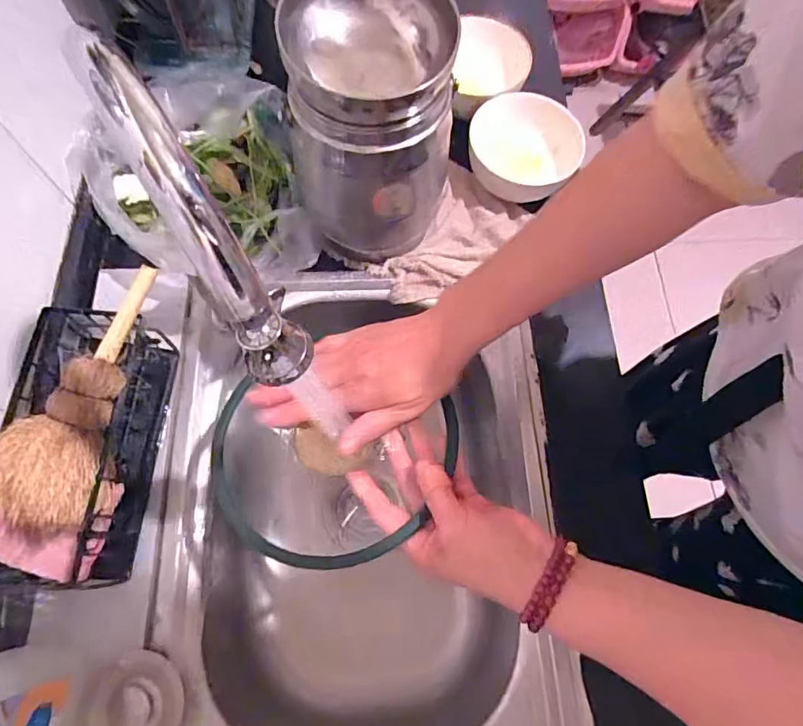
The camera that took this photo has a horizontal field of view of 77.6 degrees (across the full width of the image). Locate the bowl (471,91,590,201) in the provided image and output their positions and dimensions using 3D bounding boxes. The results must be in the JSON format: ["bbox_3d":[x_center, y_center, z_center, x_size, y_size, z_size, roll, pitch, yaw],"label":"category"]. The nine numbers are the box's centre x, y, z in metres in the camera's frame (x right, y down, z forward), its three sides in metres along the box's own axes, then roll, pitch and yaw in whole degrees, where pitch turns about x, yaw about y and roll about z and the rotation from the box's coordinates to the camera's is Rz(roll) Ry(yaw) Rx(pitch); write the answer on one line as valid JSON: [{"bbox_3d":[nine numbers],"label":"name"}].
[{"bbox_3d":[0.160,-0.268,0.641,0.148,0.060,0.137,1,68,-3],"label":"bowl"}]

